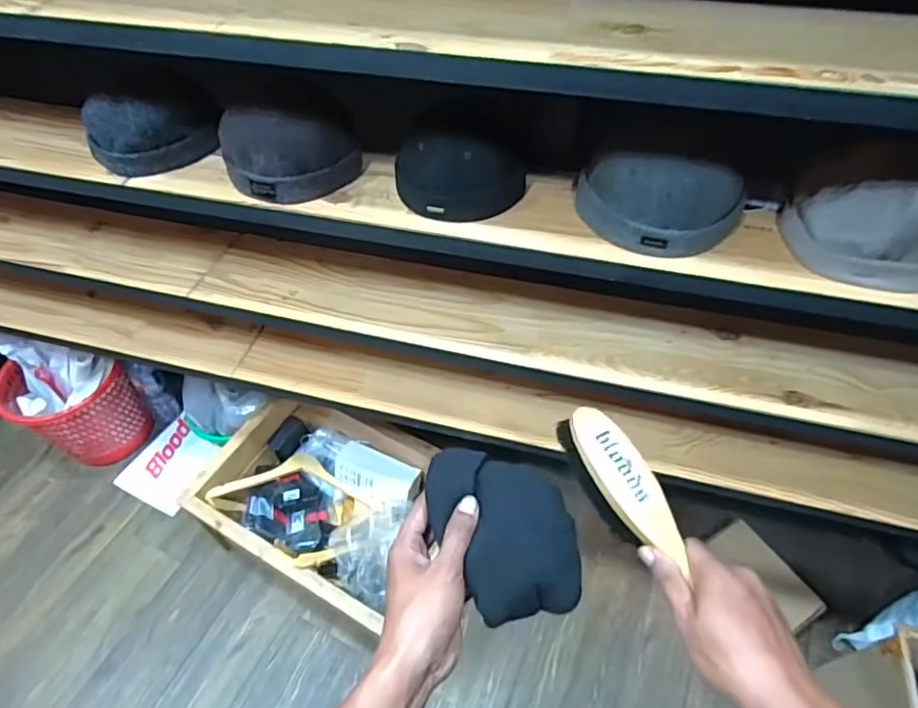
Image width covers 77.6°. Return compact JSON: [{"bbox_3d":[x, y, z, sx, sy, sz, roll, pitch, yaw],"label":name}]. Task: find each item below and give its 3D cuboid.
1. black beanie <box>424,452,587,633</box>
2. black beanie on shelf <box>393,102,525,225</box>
[{"bbox_3d":[0.037,0.146,0.489,0.101,0.069,0.148,-22,55,-17],"label":"black beanie"},{"bbox_3d":[0.004,-0.269,0.764,0.177,0.100,0.167,1,51,3],"label":"black beanie on shelf"}]

